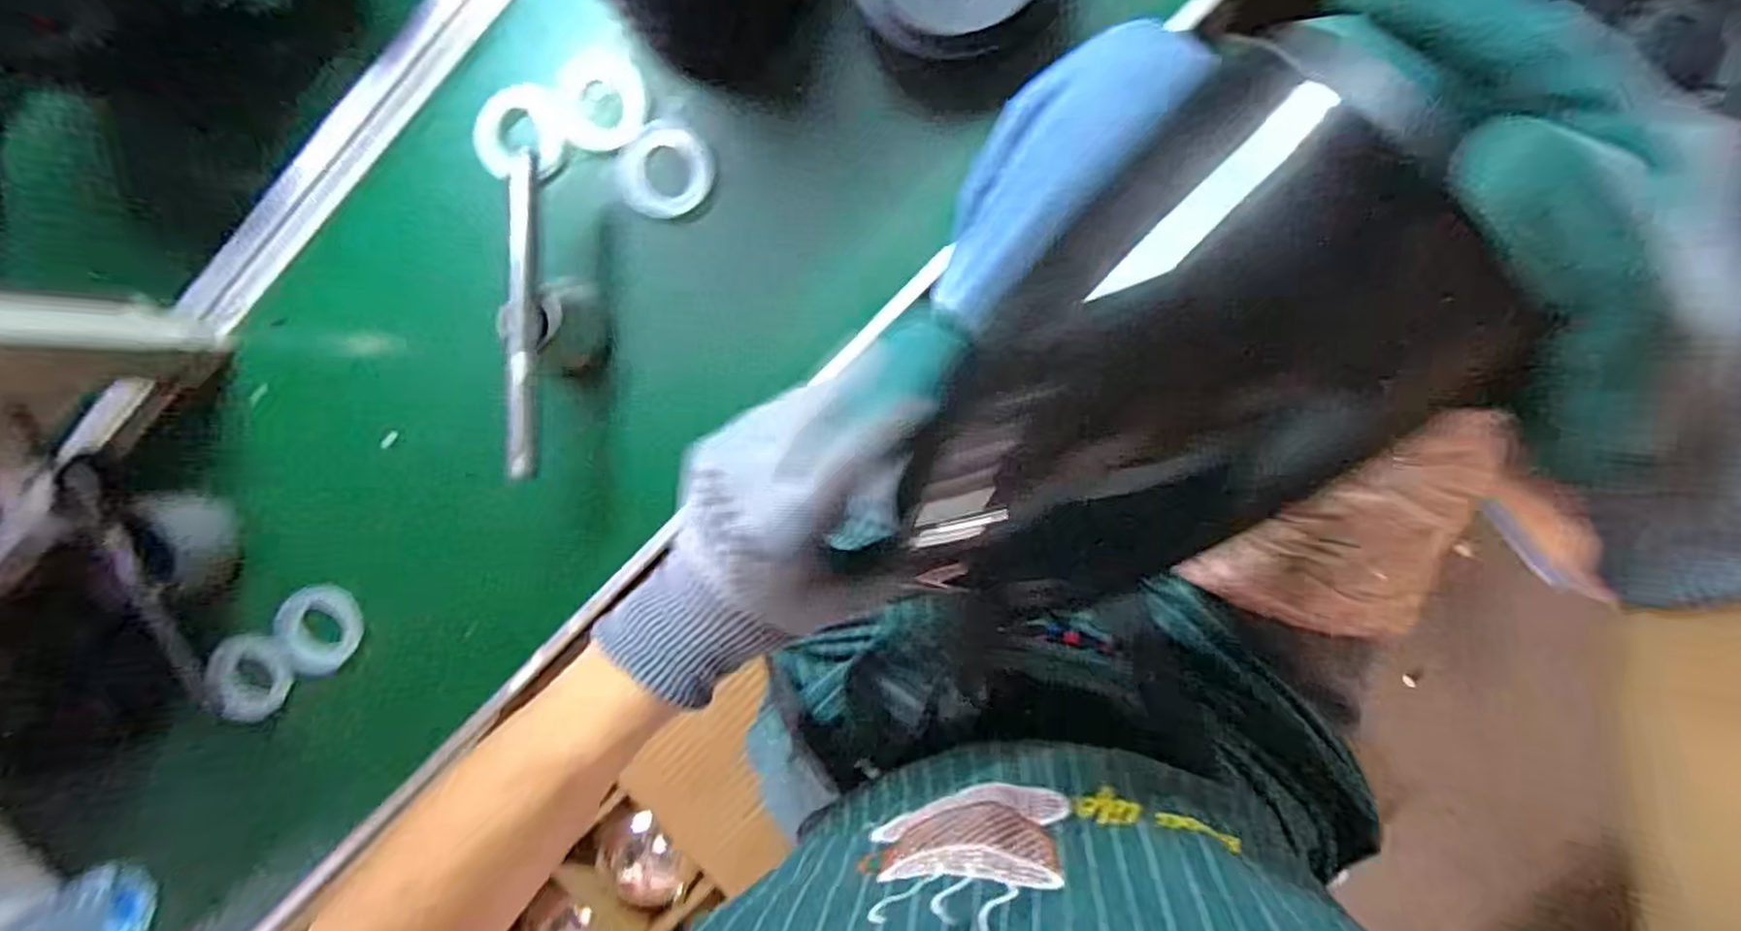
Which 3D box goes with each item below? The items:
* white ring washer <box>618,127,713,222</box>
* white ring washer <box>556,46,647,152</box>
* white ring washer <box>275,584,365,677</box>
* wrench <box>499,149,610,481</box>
[{"bbox_3d":[-0.137,-0.198,0.513,0.062,0.011,0.057,1,96,6],"label":"white ring washer"},{"bbox_3d":[-0.178,-0.244,0.511,0.060,0.013,0.061,1,96,6],"label":"white ring washer"},{"bbox_3d":[-0.419,0.125,0.576,0.070,0.019,0.062,-28,92,8],"label":"white ring washer"},{"bbox_3d":[-0.206,-0.093,0.498,0.034,0.071,0.194,4,96,6],"label":"wrench"}]

